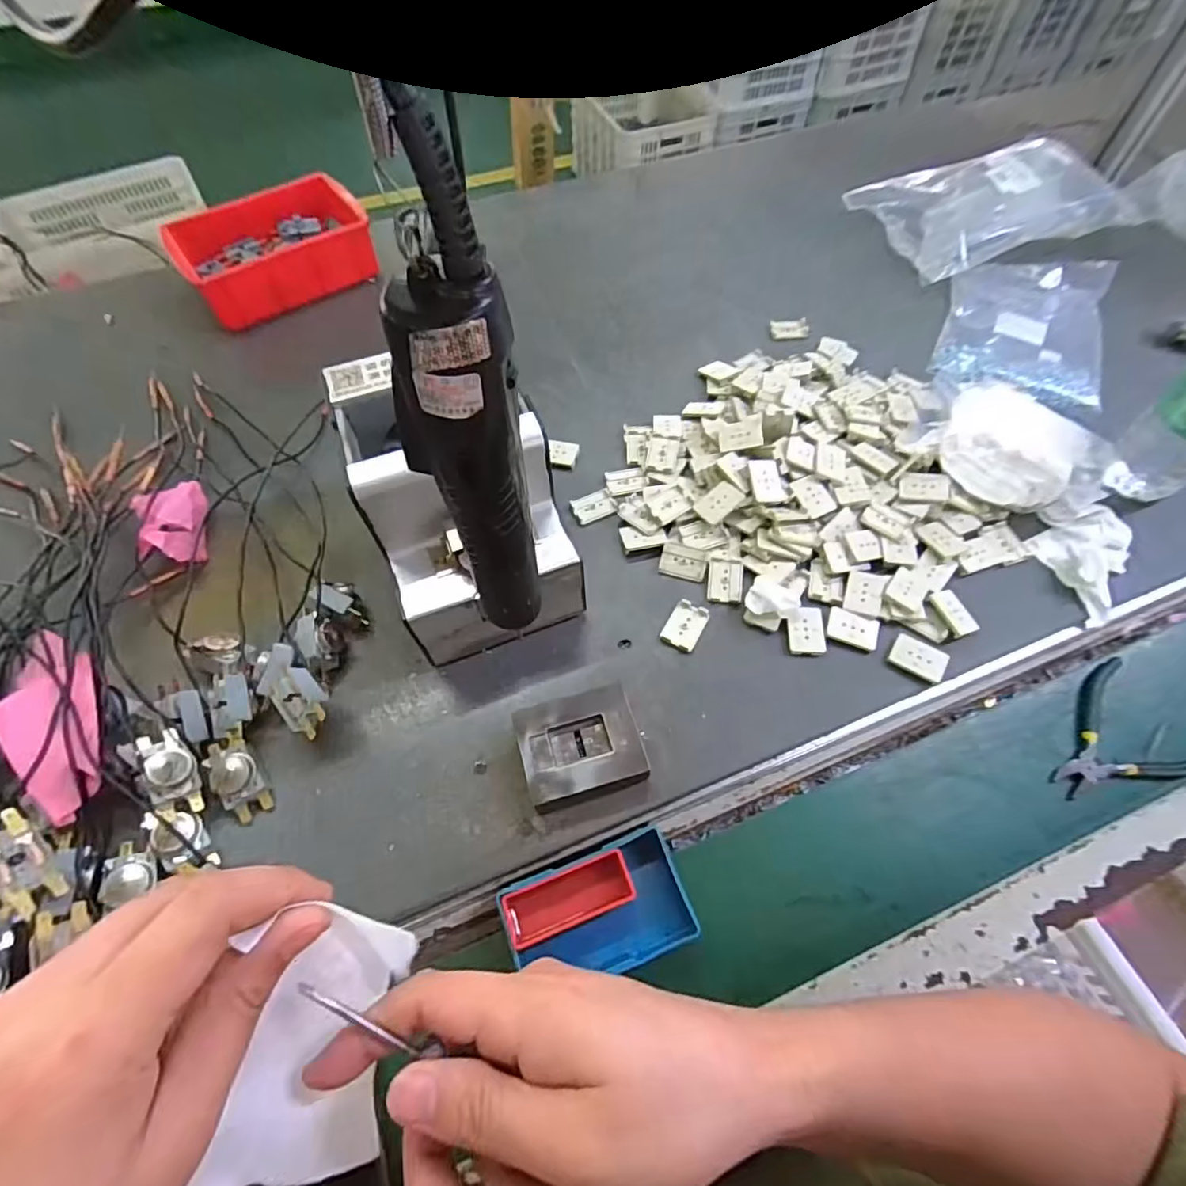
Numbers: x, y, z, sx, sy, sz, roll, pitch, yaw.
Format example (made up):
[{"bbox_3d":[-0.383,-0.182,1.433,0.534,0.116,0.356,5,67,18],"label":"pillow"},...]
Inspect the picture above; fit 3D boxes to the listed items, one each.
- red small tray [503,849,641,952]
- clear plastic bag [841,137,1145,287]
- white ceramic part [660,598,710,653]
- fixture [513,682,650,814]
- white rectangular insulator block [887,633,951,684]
[{"bbox_3d":[-0.015,0.198,0.374,0.082,0.012,0.032,-18,63,-10],"label":"red small tray"},{"bbox_3d":[0.473,-0.460,0.676,0.280,0.069,0.164,-13,62,-7],"label":"clear plastic bag"},{"bbox_3d":[0.073,0.026,0.456,0.028,0.005,0.042,27,64,14],"label":"white ceramic part"},{"bbox_3d":[-0.008,0.108,0.400,0.079,0.029,0.067,-15,62,-8],"label":"fixture"},{"bbox_3d":[0.247,0.049,0.435,0.038,0.007,0.029,30,65,15],"label":"white rectangular insulator block"}]

